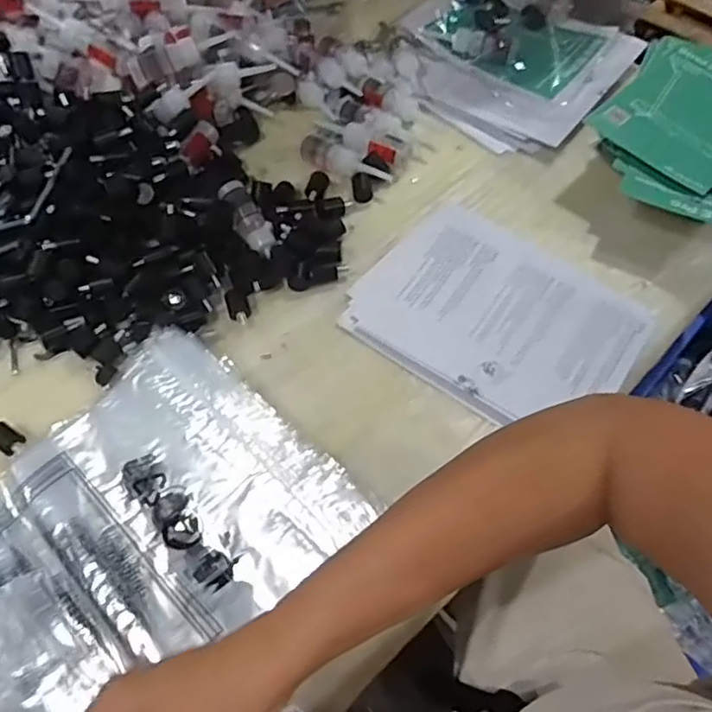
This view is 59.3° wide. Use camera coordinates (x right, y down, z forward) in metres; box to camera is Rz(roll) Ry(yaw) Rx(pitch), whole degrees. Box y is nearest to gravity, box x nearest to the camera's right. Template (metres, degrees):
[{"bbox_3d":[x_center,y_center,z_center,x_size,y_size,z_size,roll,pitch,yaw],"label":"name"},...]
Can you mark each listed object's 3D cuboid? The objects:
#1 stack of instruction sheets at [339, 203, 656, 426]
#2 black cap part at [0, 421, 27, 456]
[{"bbox_3d":[0.119,-0.036,0.540,0.223,0.022,0.166,36,68,16],"label":"stack of instruction sheets"},{"bbox_3d":[-0.281,0.066,0.502,0.031,0.006,0.018,29,66,18],"label":"black cap part"}]

